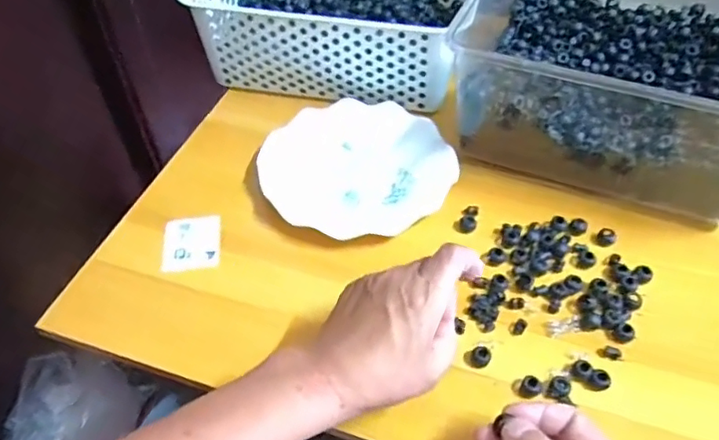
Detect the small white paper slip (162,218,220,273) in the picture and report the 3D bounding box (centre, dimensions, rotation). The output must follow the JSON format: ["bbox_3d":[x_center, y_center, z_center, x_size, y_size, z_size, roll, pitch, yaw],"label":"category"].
[{"bbox_3d":[-0.153,0.021,0.543,0.050,0.004,0.057,-2,52,-8],"label":"small white paper slip"}]

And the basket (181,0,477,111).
[{"bbox_3d":[-0.026,-0.245,0.688,0.302,0.098,0.211,12,50,11],"label":"basket"}]

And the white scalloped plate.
[{"bbox_3d":[-0.004,-0.054,0.590,0.181,0.019,0.174,0,48,0],"label":"white scalloped plate"}]

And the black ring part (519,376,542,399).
[{"bbox_3d":[0.127,0.123,0.437,0.015,0.010,0.017,24,53,20],"label":"black ring part"}]

